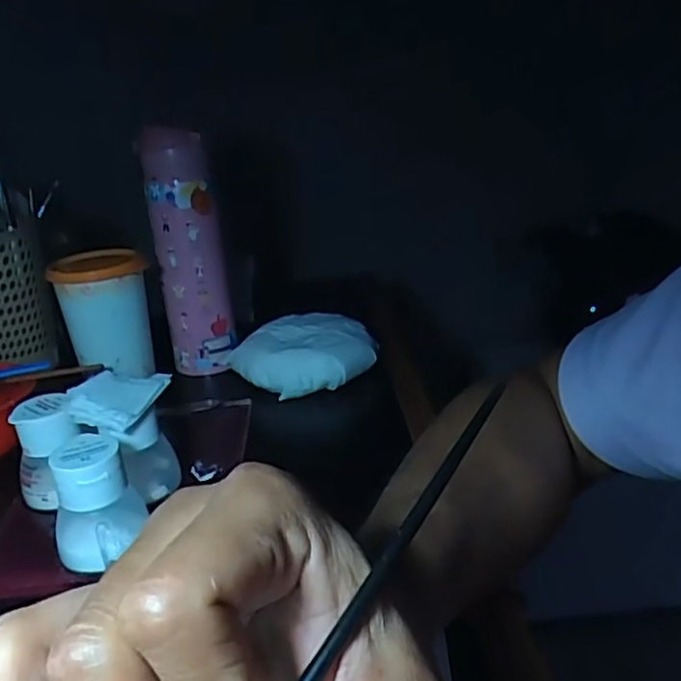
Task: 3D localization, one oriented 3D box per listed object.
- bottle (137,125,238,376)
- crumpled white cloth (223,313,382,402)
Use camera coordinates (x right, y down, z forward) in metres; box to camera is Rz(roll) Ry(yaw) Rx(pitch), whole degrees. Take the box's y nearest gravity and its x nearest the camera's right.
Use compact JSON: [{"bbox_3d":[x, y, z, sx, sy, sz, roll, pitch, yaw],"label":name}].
[{"bbox_3d":[-0.140,-0.080,0.601,0.060,0.213,0.054,-11,22,-18],"label":"bottle"},{"bbox_3d":[-0.030,0.013,0.591,0.112,0.044,0.105,-18,25,-33],"label":"crumpled white cloth"}]

